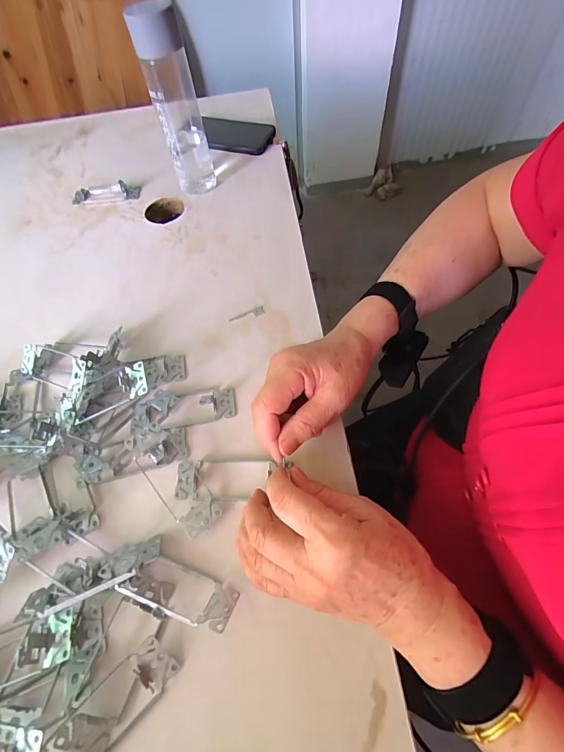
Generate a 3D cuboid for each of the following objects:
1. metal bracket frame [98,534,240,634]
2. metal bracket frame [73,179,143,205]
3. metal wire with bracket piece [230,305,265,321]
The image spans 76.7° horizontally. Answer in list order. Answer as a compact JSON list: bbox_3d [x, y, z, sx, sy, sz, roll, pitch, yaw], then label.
[{"bbox_3d":[-0.087,0.158,0.279,0.108,0.024,0.040,16,63,13],"label":"metal bracket frame"},{"bbox_3d":[-0.278,-0.291,0.558,0.109,0.027,0.032,-3,60,2],"label":"metal bracket frame"},{"bbox_3d":[-0.041,-0.071,0.420,0.043,0.004,0.013,-28,62,-11],"label":"metal wire with bracket piece"}]

